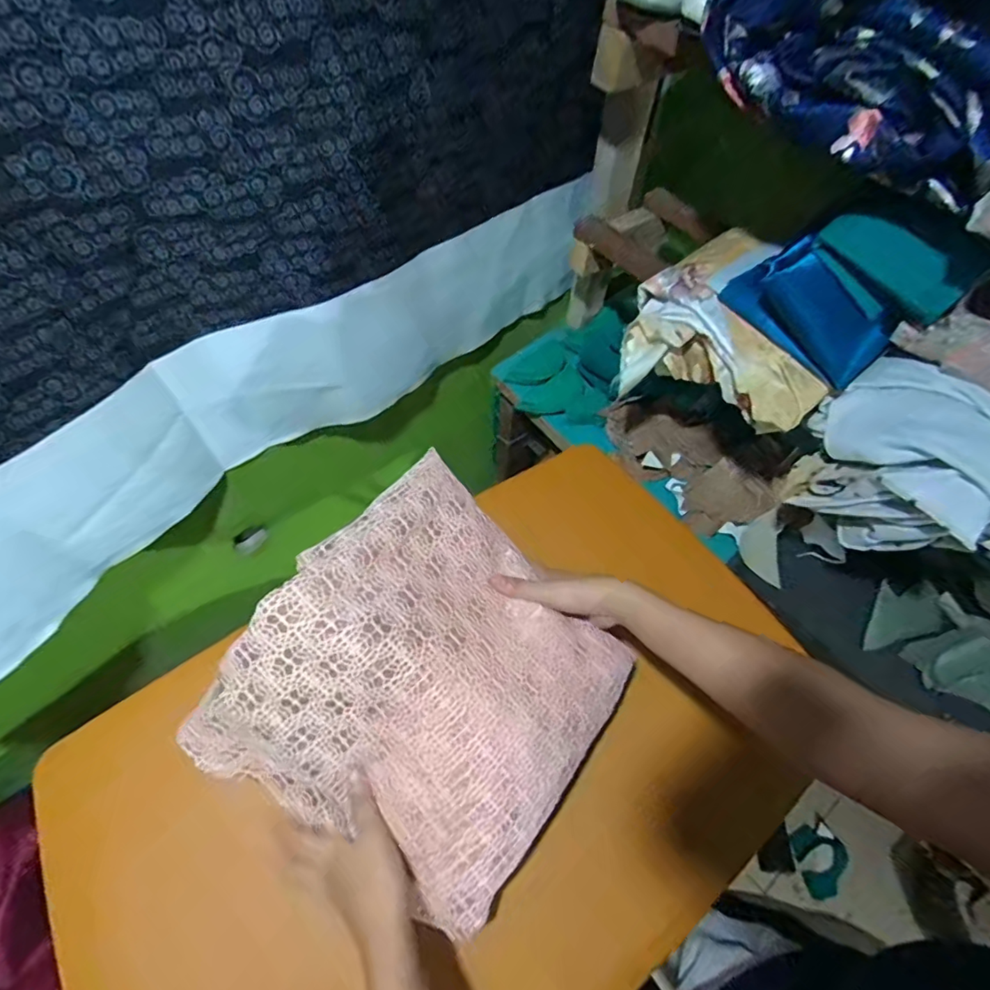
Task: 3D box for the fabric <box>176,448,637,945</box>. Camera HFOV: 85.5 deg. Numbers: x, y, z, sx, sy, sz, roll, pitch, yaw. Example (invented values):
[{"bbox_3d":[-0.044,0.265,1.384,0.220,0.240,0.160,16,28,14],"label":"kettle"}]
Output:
[{"bbox_3d":[-0.053,0.166,0.482,0.310,0.134,0.284,44,48,-5],"label":"fabric"}]

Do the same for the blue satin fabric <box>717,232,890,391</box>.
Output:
[{"bbox_3d":[0.320,-0.191,0.551,0.049,0.085,0.160,-33,66,-22],"label":"blue satin fabric"}]

